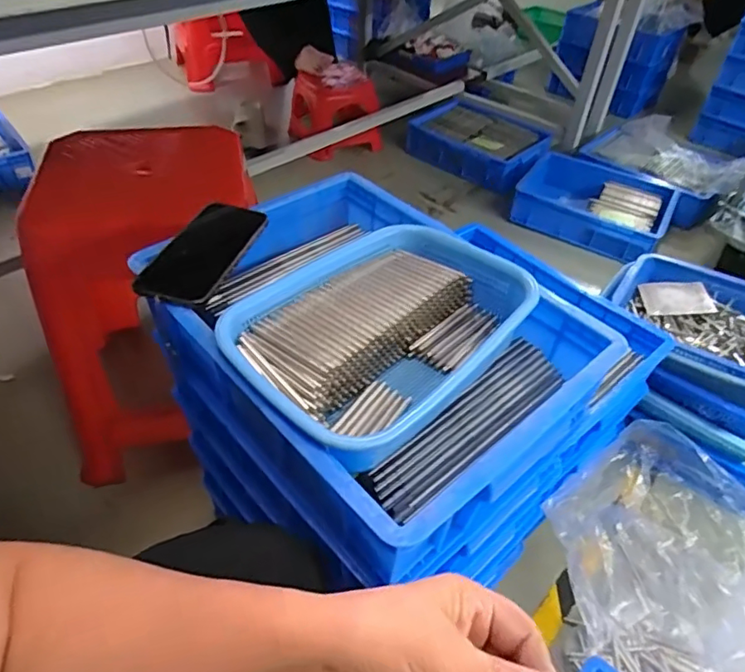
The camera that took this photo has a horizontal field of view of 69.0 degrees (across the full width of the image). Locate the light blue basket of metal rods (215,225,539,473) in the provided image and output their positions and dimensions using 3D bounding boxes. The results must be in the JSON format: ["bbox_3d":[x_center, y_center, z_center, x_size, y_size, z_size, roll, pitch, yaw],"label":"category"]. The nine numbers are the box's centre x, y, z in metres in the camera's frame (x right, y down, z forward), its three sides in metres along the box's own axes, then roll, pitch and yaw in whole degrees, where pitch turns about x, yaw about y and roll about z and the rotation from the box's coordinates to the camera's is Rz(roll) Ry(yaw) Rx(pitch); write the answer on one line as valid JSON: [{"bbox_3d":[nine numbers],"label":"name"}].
[{"bbox_3d":[0.012,-0.003,0.532,0.288,0.075,0.205,-32,55,-31],"label":"light blue basket of metal rods"}]

